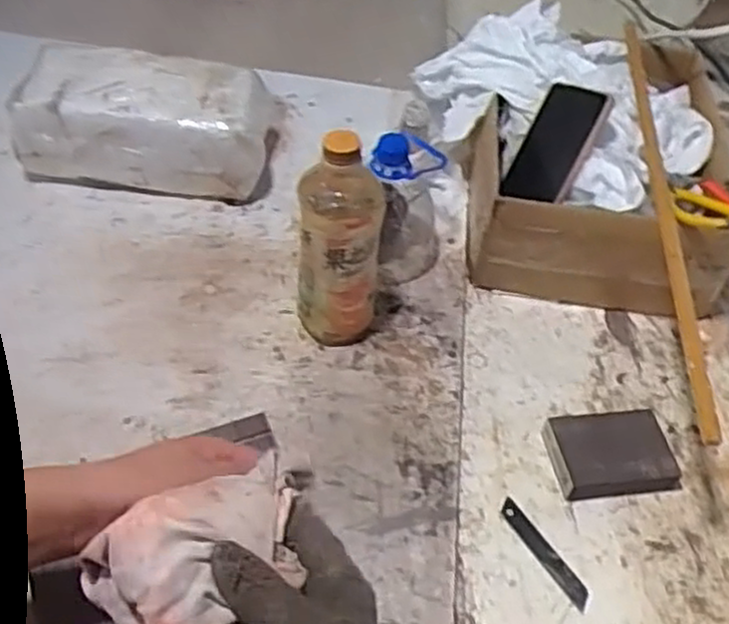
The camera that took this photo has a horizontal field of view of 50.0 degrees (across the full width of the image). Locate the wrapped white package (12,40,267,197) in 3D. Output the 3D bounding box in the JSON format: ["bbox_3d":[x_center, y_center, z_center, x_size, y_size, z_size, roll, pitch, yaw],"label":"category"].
[{"bbox_3d":[-0.236,-0.221,0.869,0.259,0.103,0.160,3,50,-4],"label":"wrapped white package"}]

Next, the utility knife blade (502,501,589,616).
[{"bbox_3d":[0.147,0.195,0.637,0.020,0.004,0.102,-25,57,-25],"label":"utility knife blade"}]

